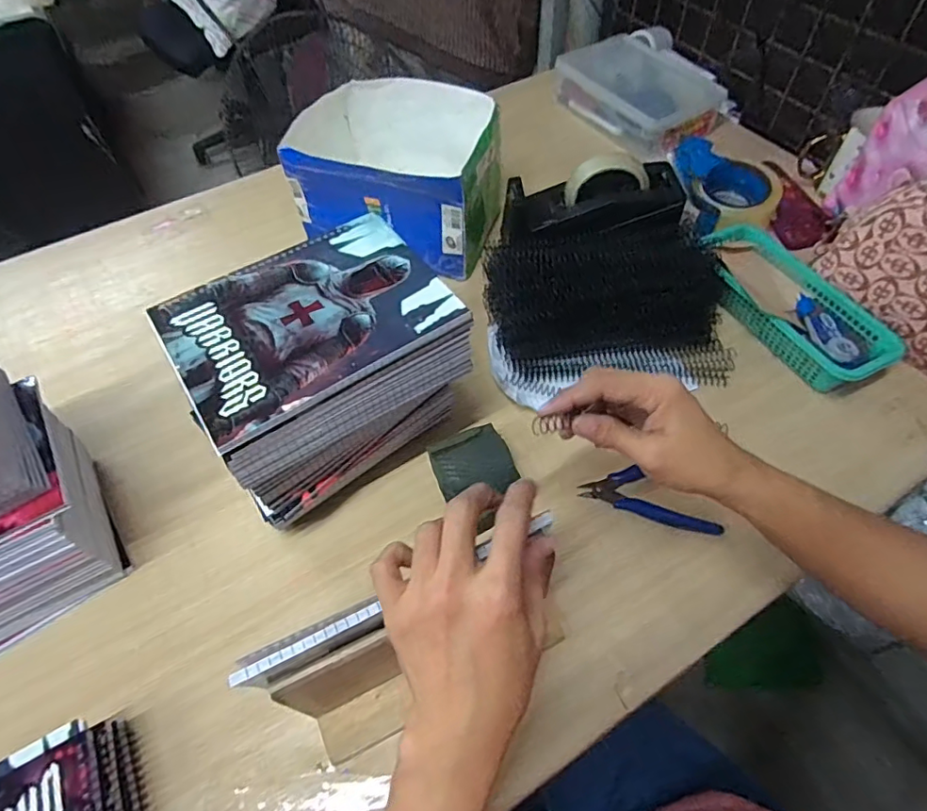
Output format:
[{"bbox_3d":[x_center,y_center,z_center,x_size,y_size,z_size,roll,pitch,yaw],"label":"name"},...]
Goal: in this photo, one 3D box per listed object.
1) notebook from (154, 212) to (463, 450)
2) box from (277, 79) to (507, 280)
[{"bbox_3d":[-0.114,-0.069,0.396,0.193,0.009,0.141,-32,59,-17],"label":"notebook"},{"bbox_3d":[-0.072,-0.286,0.656,0.222,0.122,0.184,15,59,12],"label":"box"}]

